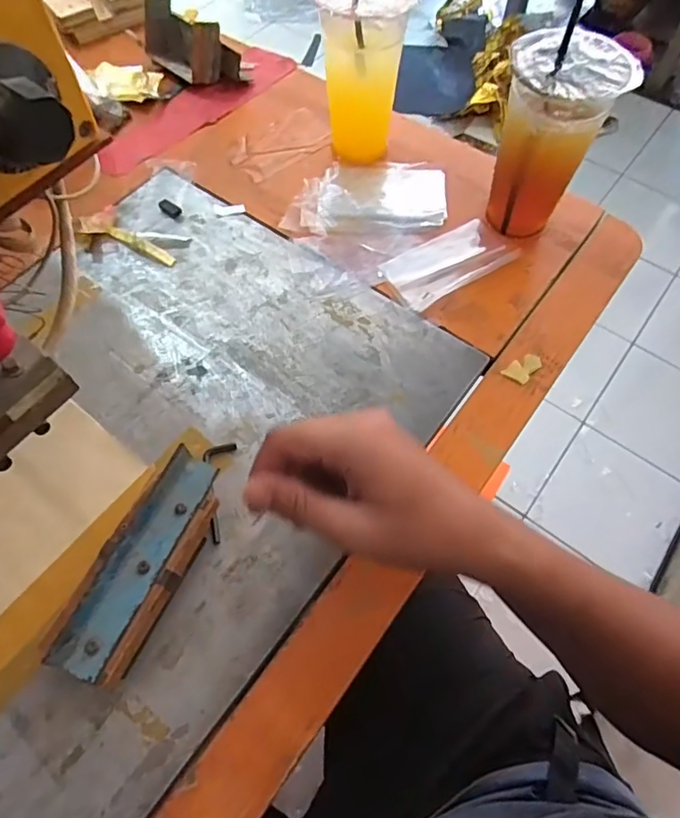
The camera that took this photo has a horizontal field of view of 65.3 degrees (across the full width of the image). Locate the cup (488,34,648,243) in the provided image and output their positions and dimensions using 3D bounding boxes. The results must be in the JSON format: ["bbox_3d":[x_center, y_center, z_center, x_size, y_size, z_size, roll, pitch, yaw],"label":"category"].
[{"bbox_3d":[0.175,-0.225,0.459,0.089,0.150,0.084,9,63,5],"label":"cup"}]

